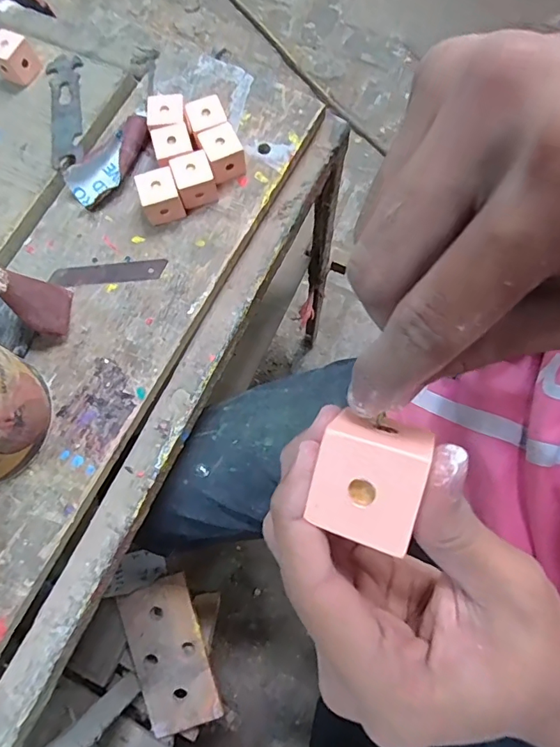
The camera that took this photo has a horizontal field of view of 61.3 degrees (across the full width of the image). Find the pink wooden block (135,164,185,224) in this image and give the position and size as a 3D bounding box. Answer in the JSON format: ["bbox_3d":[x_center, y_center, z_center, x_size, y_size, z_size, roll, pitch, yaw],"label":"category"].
[{"bbox_3d":[-0.102,-0.149,0.404,0.031,0.032,0.032,-20,73,-4],"label":"pink wooden block"}]

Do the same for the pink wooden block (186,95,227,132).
[{"bbox_3d":[-0.063,-0.220,0.419,0.031,0.031,0.029,-17,73,-3],"label":"pink wooden block"}]

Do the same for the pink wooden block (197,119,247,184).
[{"bbox_3d":[-0.049,-0.190,0.412,0.030,0.033,0.037,-22,73,-5],"label":"pink wooden block"}]

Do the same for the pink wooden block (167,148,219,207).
[{"bbox_3d":[-0.074,-0.164,0.407,0.031,0.033,0.032,-20,73,-4],"label":"pink wooden block"}]

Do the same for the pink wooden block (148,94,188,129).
[{"bbox_3d":[-0.098,-0.223,0.423,0.033,0.031,0.035,-8,73,-1],"label":"pink wooden block"}]

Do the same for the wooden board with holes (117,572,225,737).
[{"bbox_3d":[-0.141,0.360,0.604,0.092,0.015,0.190,-15,89,-3],"label":"wooden board with holes"}]

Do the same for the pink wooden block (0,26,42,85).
[{"bbox_3d":[-0.258,-0.305,0.456,0.030,0.035,0.032,20,75,8],"label":"pink wooden block"}]

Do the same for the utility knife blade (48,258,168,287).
[{"bbox_3d":[-0.148,-0.086,0.405,0.098,0.004,0.018,-4,73,0],"label":"utility knife blade"}]

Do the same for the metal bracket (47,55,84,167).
[{"bbox_3d":[-0.205,-0.251,0.451,0.032,0.006,0.134,-9,73,-1],"label":"metal bracket"}]

